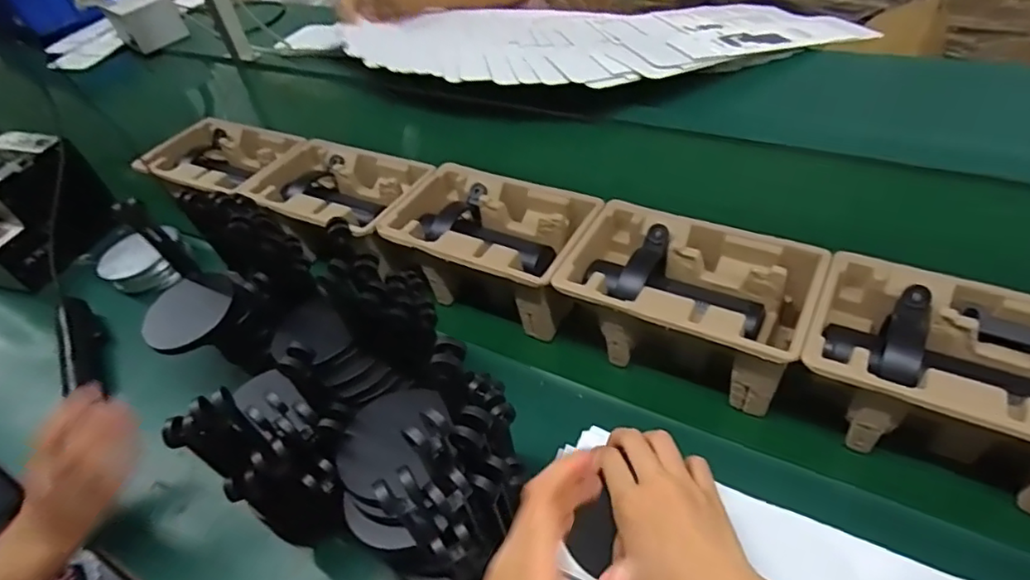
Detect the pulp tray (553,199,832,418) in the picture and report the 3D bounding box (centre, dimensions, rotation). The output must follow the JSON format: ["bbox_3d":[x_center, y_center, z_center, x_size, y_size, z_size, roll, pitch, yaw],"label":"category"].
[{"bbox_3d":[0.168,0.010,0.581,0.223,0.101,0.143,20,49,24],"label":"pulp tray"}]

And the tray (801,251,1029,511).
[{"bbox_3d":[0.362,0.070,0.480,0.222,0.099,0.144,20,48,23],"label":"tray"}]

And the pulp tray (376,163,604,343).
[{"bbox_3d":[-0.031,-0.052,0.683,0.230,0.097,0.146,19,48,23],"label":"pulp tray"}]

